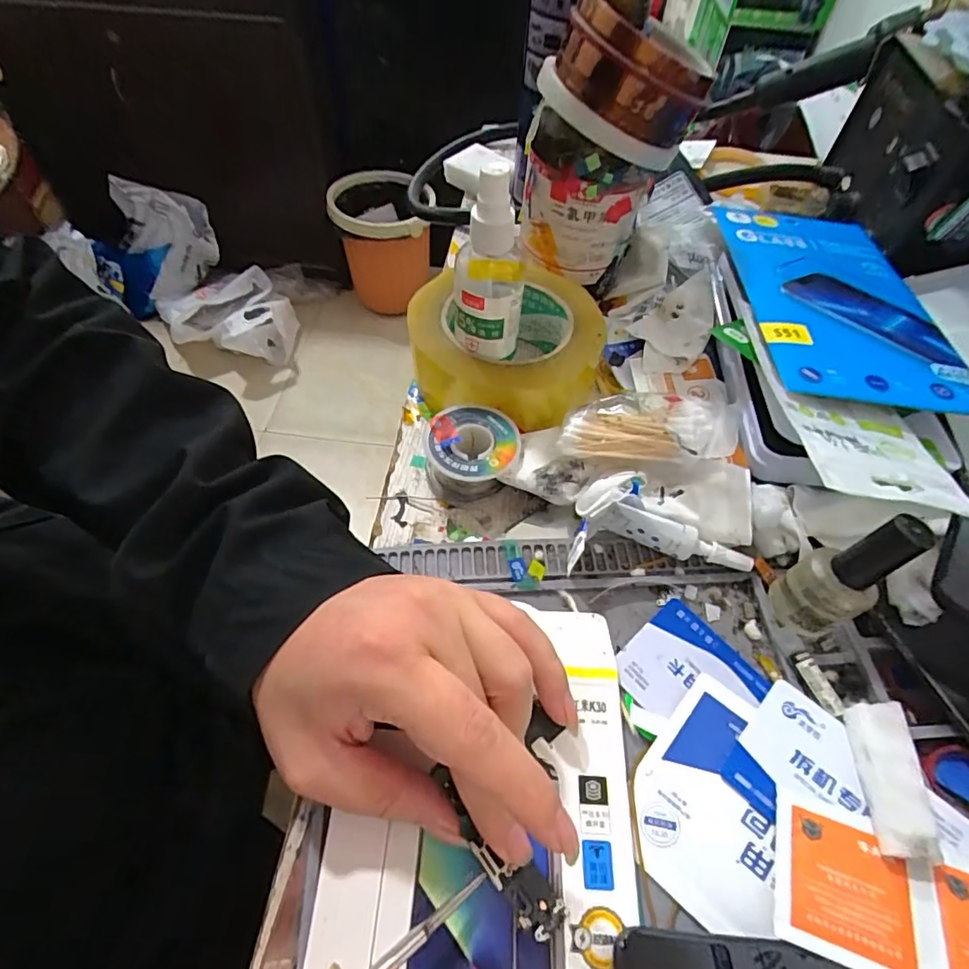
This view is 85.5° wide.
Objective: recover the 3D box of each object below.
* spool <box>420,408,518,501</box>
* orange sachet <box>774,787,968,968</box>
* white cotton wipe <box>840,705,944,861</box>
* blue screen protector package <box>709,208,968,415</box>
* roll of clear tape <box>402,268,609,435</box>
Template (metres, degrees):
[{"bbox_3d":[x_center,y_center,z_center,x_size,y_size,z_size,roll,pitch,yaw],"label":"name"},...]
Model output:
[{"bbox_3d":[-0.008,-0.017,0.307,0.051,0.032,0.047,2,56,-2],"label":"spool"},{"bbox_3d":[0.159,0.156,0.188,0.099,0.004,0.048,15,49,13],"label":"orange sachet"},{"bbox_3d":[0.162,0.117,0.212,0.023,0.010,0.055,8,56,2],"label":"white cotton wipe"},{"bbox_3d":[0.219,-0.122,0.331,0.115,0.006,0.201,8,50,0],"label":"blue screen protector package"},{"bbox_3d":[0.012,-0.093,0.348,0.120,0.049,0.119,2,56,-2],"label":"roll of clear tape"}]

